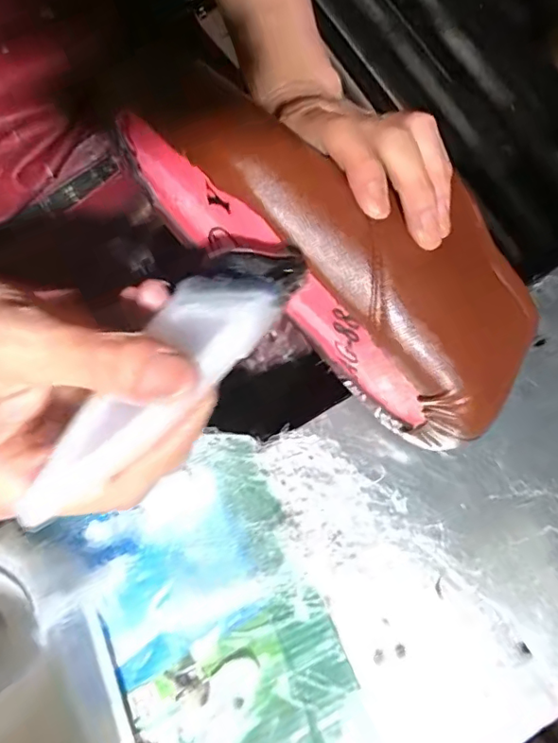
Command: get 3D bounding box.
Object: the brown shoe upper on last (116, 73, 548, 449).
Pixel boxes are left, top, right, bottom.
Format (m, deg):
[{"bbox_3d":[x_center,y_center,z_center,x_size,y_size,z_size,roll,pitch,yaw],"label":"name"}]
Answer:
[{"bbox_3d":[0.024,-0.063,0.259,0.229,0.087,0.076,40,78,-2],"label":"brown shoe upper on last"}]

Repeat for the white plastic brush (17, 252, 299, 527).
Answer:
[{"bbox_3d":[-0.042,-0.003,0.203,0.040,0.013,0.134,38,72,7],"label":"white plastic brush"}]

